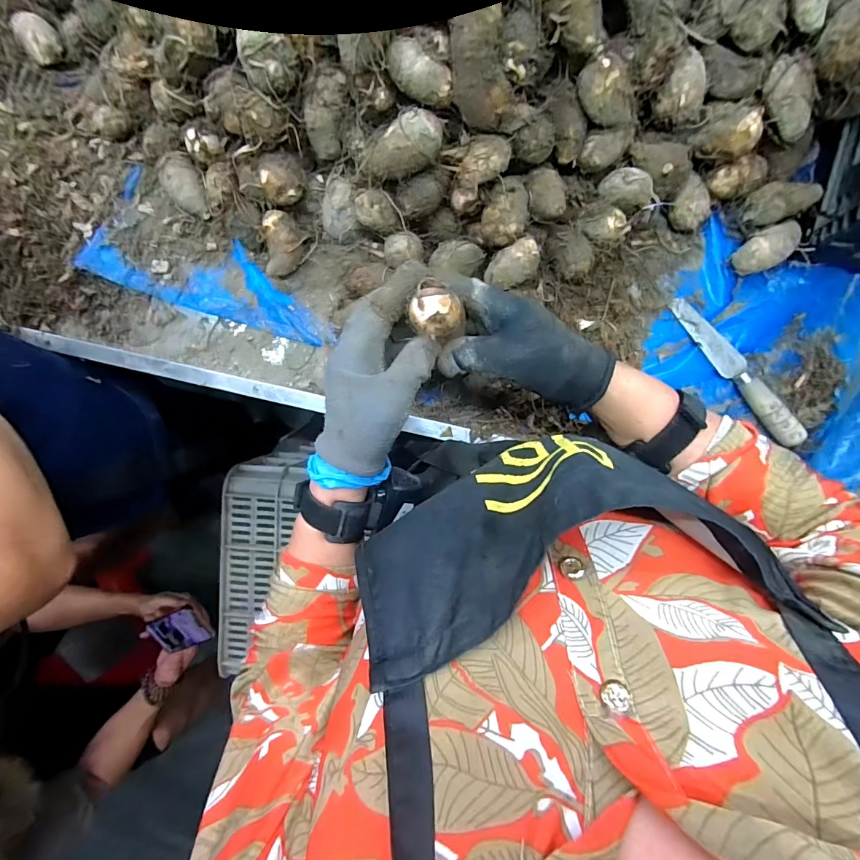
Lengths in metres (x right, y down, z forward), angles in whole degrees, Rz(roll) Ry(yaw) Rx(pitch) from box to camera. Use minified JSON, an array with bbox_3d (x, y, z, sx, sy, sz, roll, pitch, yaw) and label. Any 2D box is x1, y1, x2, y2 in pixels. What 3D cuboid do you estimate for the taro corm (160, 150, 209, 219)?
[{"bbox_3d":[-0.266,-0.266,0.459,0.041,0.036,0.065,-27,89,1],"label":"taro corm"}]

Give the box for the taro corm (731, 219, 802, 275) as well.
[{"bbox_3d":[0.355,-0.191,0.441,0.065,0.033,0.037,-26,89,1],"label":"taro corm"}]

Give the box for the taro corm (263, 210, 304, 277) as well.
[{"bbox_3d":[-0.160,-0.202,0.457,0.041,0.034,0.057,9,90,1],"label":"taro corm"}]

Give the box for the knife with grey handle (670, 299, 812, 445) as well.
[{"bbox_3d":[0.336,-0.068,0.451,0.026,0.018,0.195,-36,89,1],"label":"knife with grey handle"}]

